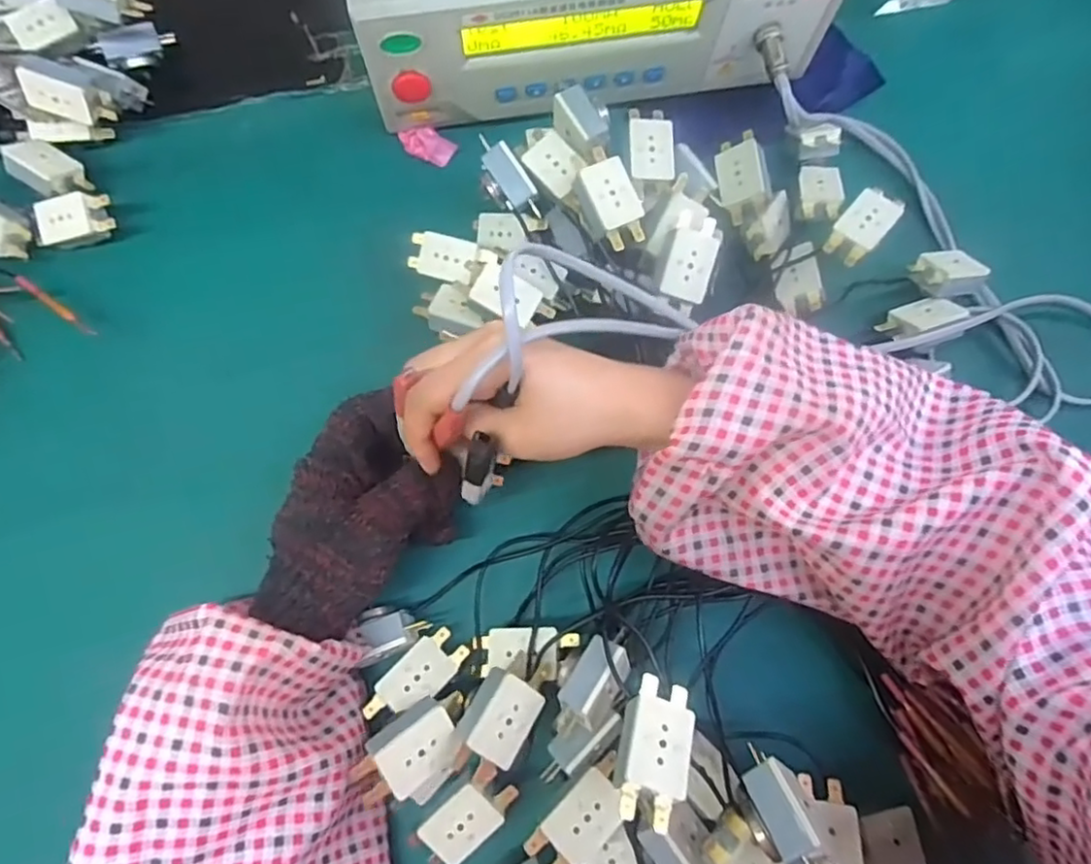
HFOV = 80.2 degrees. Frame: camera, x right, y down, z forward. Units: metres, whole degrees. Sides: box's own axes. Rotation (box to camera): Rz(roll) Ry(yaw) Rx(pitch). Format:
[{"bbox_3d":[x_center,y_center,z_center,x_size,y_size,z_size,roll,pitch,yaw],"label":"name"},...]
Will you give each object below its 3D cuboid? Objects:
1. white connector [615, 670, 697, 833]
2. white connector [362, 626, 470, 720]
[{"bbox_3d":[0.047,0.139,0.285,0.031,0.016,0.060,20,46,0],"label":"white connector"},{"bbox_3d":[-0.069,0.132,0.351,0.057,0.010,0.025,-34,78,-27],"label":"white connector"}]

